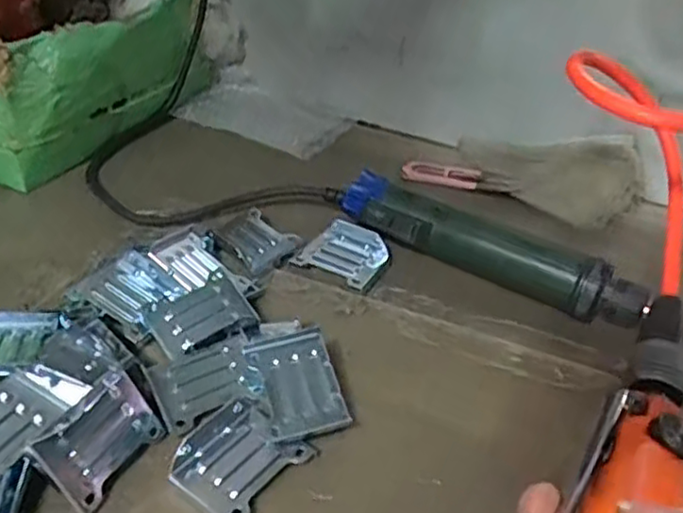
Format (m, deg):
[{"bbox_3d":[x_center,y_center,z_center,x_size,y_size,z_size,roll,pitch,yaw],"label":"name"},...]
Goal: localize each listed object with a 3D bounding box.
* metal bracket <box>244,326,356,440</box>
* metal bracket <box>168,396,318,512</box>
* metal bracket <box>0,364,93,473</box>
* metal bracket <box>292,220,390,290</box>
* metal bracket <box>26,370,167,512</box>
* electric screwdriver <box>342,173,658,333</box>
[{"bbox_3d":[-0.024,0.069,0.363,0.043,0.009,0.062,-14,54,-14],"label":"metal bracket"},{"bbox_3d":[-0.054,0.100,0.335,0.056,0.012,0.059,26,41,27],"label":"metal bracket"},{"bbox_3d":[-0.162,0.081,0.319,0.043,0.019,0.070,19,39,19],"label":"metal bracket"},{"bbox_3d":[0.004,-0.003,0.477,0.057,0.017,0.051,21,40,22],"label":"metal bracket"},{"bbox_3d":[-0.117,0.090,0.326,0.012,0.042,0.058,-17,19,38],"label":"metal bracket"},{"bbox_3d":[0.104,-0.007,0.477,0.220,0.038,0.033,21,39,21],"label":"electric screwdriver"}]

